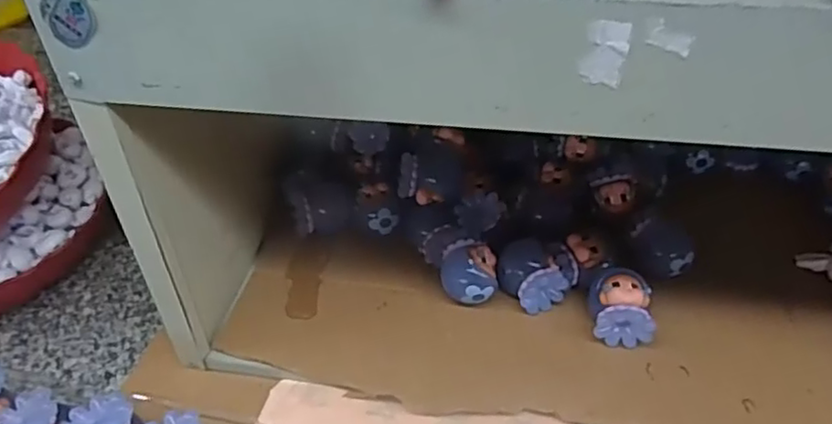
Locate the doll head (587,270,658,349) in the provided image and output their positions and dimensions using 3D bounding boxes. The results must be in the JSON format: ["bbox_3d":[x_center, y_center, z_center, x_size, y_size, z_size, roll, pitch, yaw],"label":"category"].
[{"bbox_3d":[0.141,0.067,0.441,0.040,0.036,0.044,2,41,3],"label":"doll head"}]

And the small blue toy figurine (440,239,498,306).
[{"bbox_3d":[0.038,0.046,0.461,0.041,0.033,0.043,4,47,6],"label":"small blue toy figurine"}]

